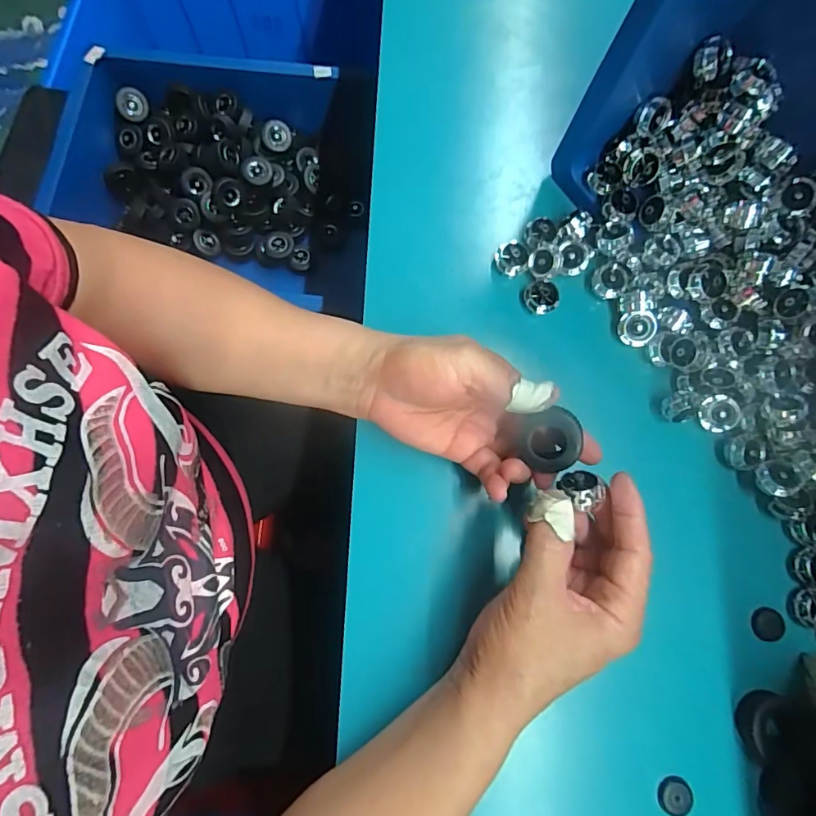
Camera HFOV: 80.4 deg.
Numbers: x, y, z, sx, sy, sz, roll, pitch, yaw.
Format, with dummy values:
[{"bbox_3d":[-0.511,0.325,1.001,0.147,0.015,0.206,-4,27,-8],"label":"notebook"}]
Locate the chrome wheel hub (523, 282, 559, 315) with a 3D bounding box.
[{"bbox_3d":[0.097,-0.080,0.352,0.025,0.013,0.024,-8,91,16],"label":"chrome wheel hub"}]

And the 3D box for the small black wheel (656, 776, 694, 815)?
[{"bbox_3d":[0.165,0.240,0.298,0.020,0.006,0.022,0,79,-1],"label":"small black wheel"}]

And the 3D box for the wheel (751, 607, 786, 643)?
[{"bbox_3d":[0.240,0.144,0.321,0.018,0.005,0.020,1,79,-1],"label":"wheel"}]

